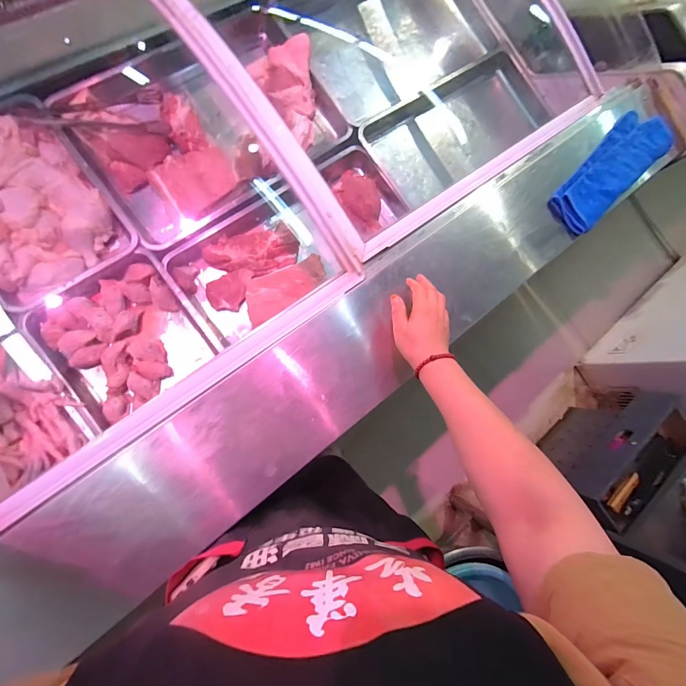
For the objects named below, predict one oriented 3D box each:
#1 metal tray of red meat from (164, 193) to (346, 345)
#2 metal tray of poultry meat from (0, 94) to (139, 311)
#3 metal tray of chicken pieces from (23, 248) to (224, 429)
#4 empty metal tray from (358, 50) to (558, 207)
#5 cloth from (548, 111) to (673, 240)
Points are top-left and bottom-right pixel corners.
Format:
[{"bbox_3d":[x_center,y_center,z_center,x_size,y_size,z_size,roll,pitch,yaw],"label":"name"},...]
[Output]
[{"bbox_3d":[-0.186,-0.201,0.831,0.400,0.081,0.252,-34,93,-14],"label":"metal tray of red meat"},{"bbox_3d":[-0.662,-0.291,0.711,0.297,0.082,0.367,-33,93,-14],"label":"metal tray of poultry meat"},{"bbox_3d":[-0.468,-0.018,0.743,0.283,0.056,0.282,-36,94,-14],"label":"metal tray of chicken pieces"},{"bbox_3d":[0.310,-0.608,0.976,0.554,0.100,0.287,-36,94,-14],"label":"empty metal tray"},{"bbox_3d":[0.570,-0.369,0.729,0.345,0.032,0.106,-44,96,-13],"label":"cloth"}]

